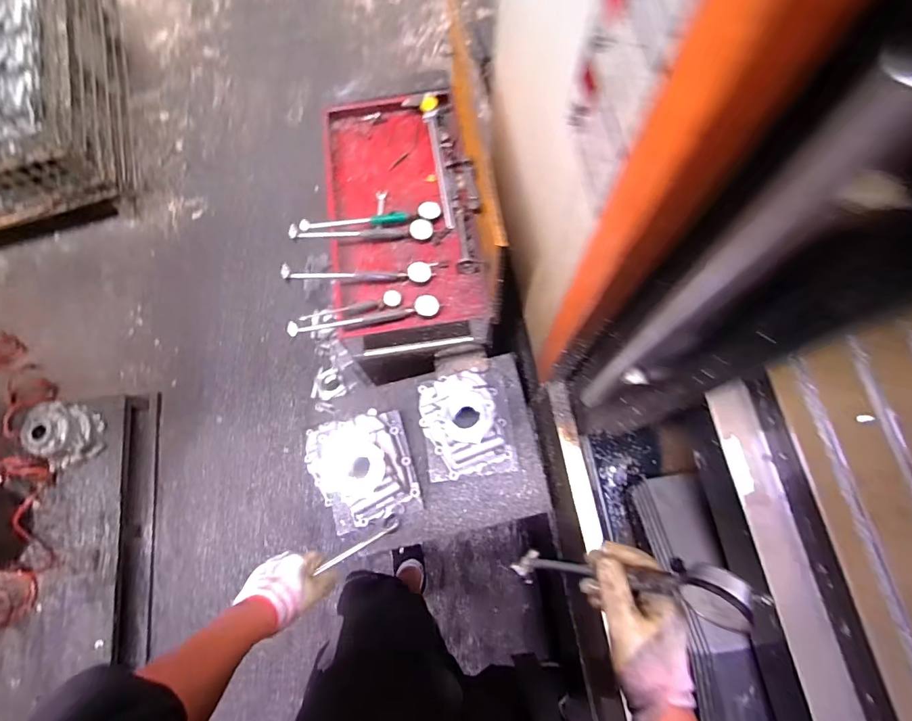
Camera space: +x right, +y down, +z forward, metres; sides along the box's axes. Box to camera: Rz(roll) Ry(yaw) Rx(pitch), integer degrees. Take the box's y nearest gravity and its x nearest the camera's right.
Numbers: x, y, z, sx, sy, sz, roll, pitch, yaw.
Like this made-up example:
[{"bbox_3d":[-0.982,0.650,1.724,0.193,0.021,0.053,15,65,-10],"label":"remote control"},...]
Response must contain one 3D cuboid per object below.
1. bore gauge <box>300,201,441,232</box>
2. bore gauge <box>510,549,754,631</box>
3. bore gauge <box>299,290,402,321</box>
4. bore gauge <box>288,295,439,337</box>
[{"bbox_3d":[-0.207,-0.355,1.131,0.343,0.058,0.046,-11,76,-5],"label":"bore gauge"},{"bbox_3d":[0.158,0.236,0.504,0.035,0.337,0.053,-6,75,-23],"label":"bore gauge"},{"bbox_3d":[-0.240,-0.123,1.075,0.234,0.027,0.038,-15,76,-20],"label":"bore gauge"},{"bbox_3d":[-0.176,-0.101,1.058,0.280,0.050,0.057,-13,76,-24],"label":"bore gauge"}]

